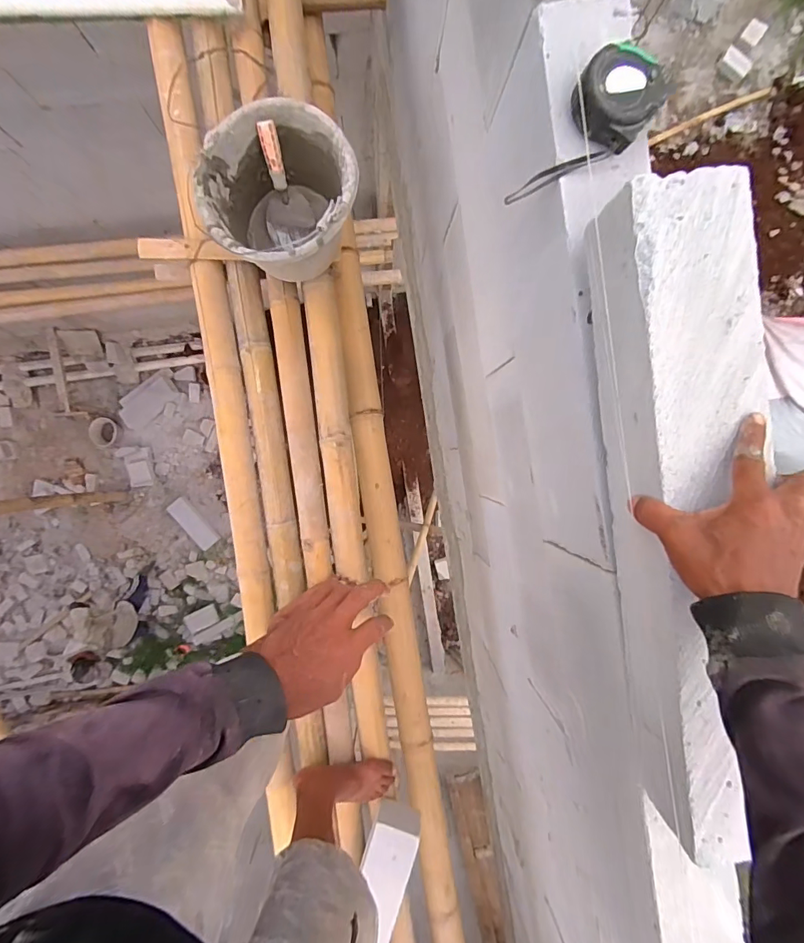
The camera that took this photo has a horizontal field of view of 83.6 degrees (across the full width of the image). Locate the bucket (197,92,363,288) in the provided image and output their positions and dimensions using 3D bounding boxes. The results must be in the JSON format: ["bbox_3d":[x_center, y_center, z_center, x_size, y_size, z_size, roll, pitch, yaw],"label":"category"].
[{"bbox_3d":[-0.214,-0.497,0.847,0.246,0.202,0.272,10,91,-4],"label":"bucket"}]

